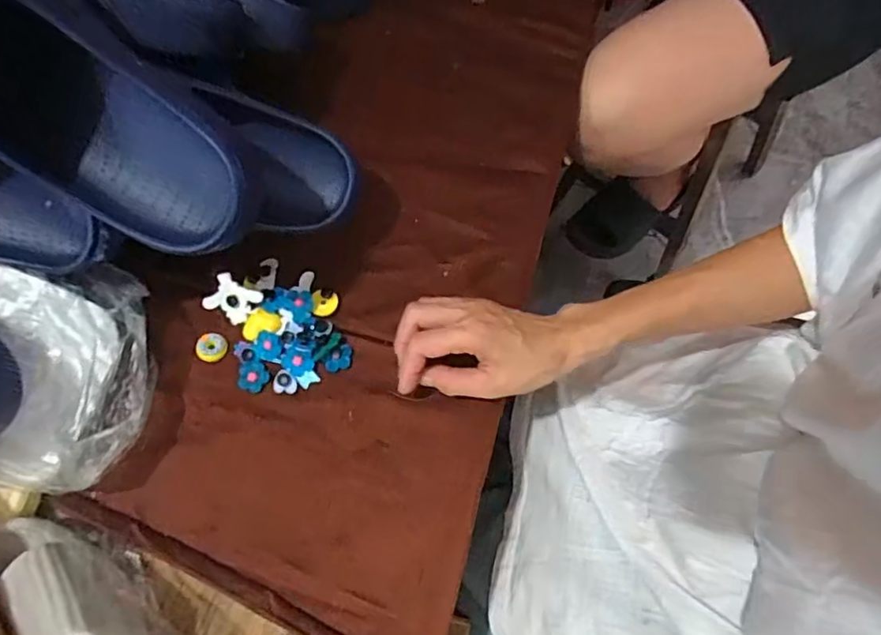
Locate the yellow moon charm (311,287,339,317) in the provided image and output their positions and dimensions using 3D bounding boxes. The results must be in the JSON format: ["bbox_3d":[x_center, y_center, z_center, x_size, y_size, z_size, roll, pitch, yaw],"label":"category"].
[{"bbox_3d":[-0.097,-0.013,0.491,0.020,0.007,0.024,-8,69,-1],"label":"yellow moon charm"}]

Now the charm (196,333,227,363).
[{"bbox_3d":[-0.190,0.024,0.483,0.026,0.006,0.023,17,71,8],"label":"charm"}]

